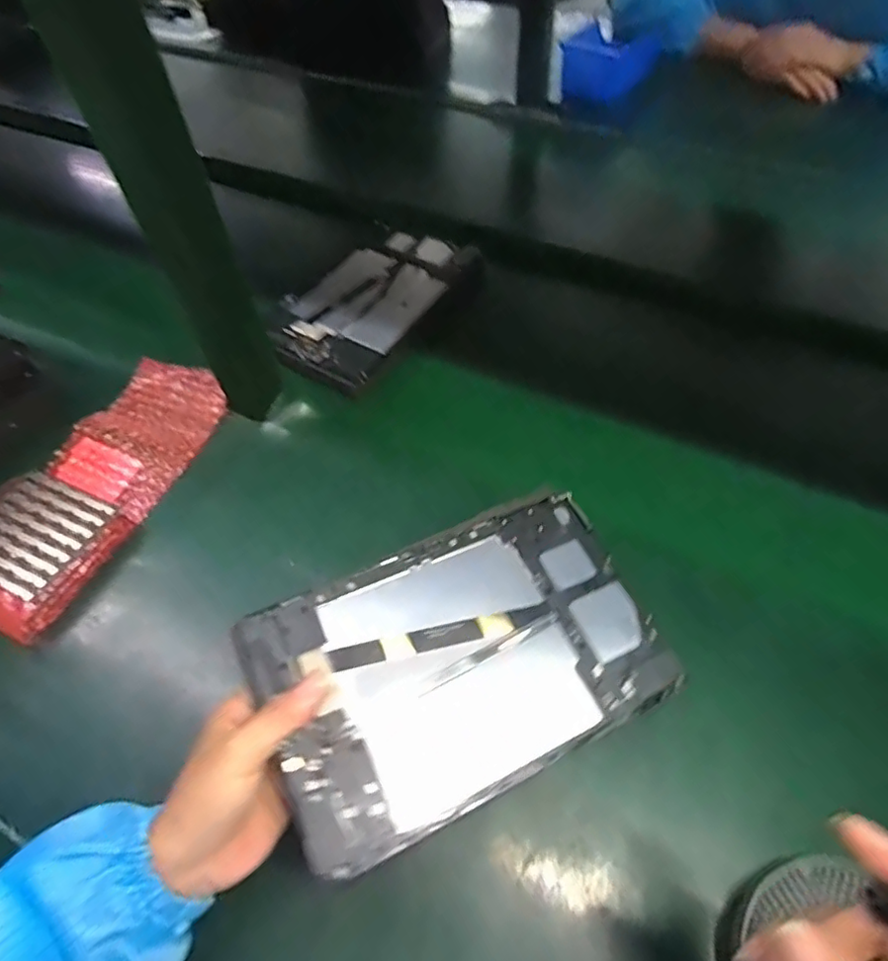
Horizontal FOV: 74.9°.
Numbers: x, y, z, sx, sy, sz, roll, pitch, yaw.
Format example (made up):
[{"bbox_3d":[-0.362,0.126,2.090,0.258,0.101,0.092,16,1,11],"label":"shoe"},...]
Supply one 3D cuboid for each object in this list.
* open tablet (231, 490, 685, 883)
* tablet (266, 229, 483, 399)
[{"bbox_3d":[0.014,0.104,0.352,0.237,0.007,0.148,-21,64,-20],"label":"open tablet"},{"bbox_3d":[-0.079,-0.199,0.632,0.156,0.015,0.251,28,61,20],"label":"tablet"}]

